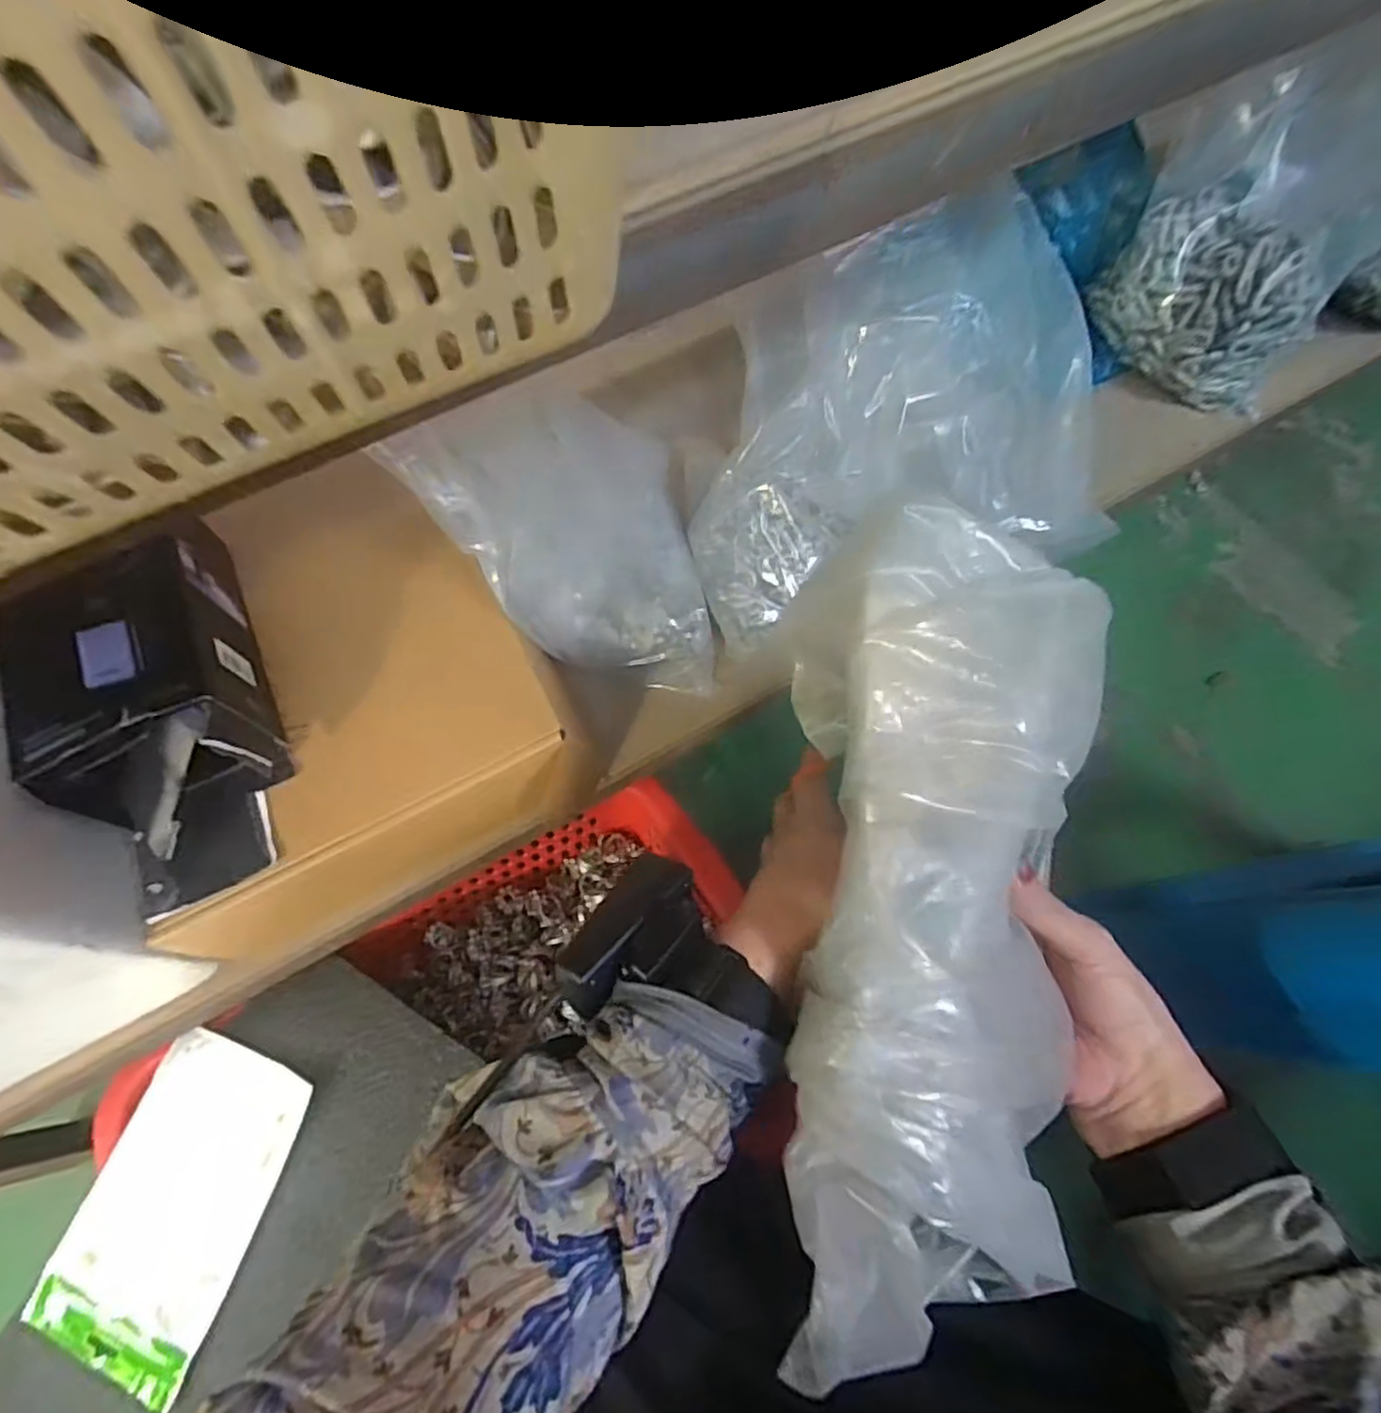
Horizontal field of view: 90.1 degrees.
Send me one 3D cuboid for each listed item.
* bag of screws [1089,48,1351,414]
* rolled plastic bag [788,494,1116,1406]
[{"bbox_3d":[0.449,-0.372,0.576,0.168,0.187,0.088,27,70,13],"label":"bag of screws"},{"bbox_3d":[0.101,0.078,0.274,0.123,0.060,0.310,6,79,5],"label":"rolled plastic bag"}]

